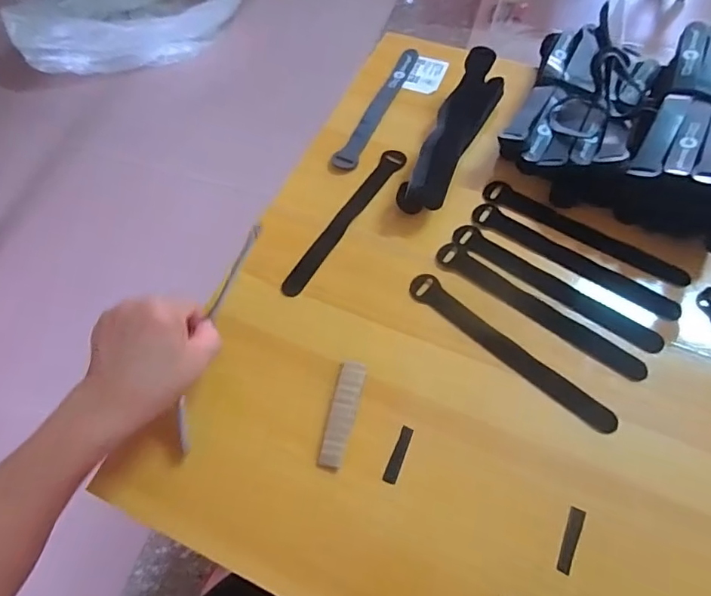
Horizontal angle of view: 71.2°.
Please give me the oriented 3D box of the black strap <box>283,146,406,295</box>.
[{"bbox_3d":[-0.007,-0.080,0.487,0.024,0.004,0.197,28,67,16],"label":"black strap"}]

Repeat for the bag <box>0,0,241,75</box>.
[{"bbox_3d":[-0.614,-0.818,1.374,0.577,0.160,0.422,-19,63,-7],"label":"bag"}]

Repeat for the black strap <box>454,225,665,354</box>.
[{"bbox_3d":[0.175,-0.009,0.446,0.195,0.009,0.026,35,68,19],"label":"black strap"}]

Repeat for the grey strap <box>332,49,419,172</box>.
[{"bbox_3d":[0.025,-0.212,0.551,0.024,0.004,0.197,20,65,13],"label":"grey strap"}]

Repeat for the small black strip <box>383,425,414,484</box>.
[{"bbox_3d":[0.034,0.121,0.384,0.010,0.006,0.044,19,64,12],"label":"small black strip"}]

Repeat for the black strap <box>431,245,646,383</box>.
[{"bbox_3d":[0.158,0.009,0.439,0.197,0.007,0.025,33,73,18],"label":"black strap"}]

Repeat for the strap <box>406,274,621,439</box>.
[{"bbox_3d":[0.127,0.043,0.421,0.197,0.011,0.024,39,70,20],"label":"strap"}]

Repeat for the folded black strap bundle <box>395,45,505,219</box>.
[{"bbox_3d":[0.097,-0.166,0.499,0.045,0.048,0.197,24,65,14],"label":"folded black strap bundle"}]

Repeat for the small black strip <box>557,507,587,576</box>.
[{"bbox_3d":[0.154,0.172,0.353,0.010,0.004,0.044,22,65,13],"label":"small black strip"}]

